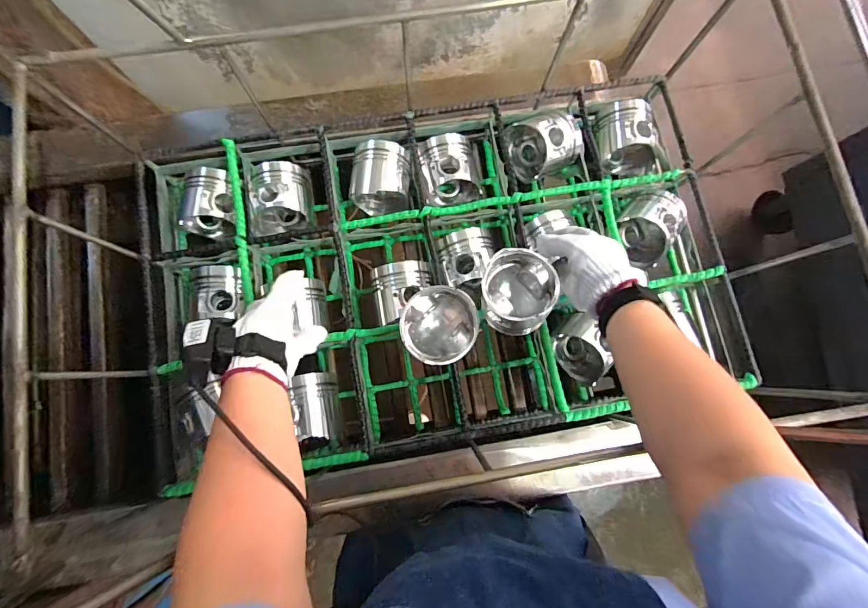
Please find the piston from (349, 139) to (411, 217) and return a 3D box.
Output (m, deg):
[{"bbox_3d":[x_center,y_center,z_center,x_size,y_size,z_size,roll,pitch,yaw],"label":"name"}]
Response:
[{"bbox_3d":[-0.080,-0.194,0.634,0.084,0.073,0.098,6,81,1],"label":"piston"}]

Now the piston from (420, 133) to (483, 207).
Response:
[{"bbox_3d":[0.023,-0.208,0.631,0.087,0.075,0.101,-16,81,-3],"label":"piston"}]

